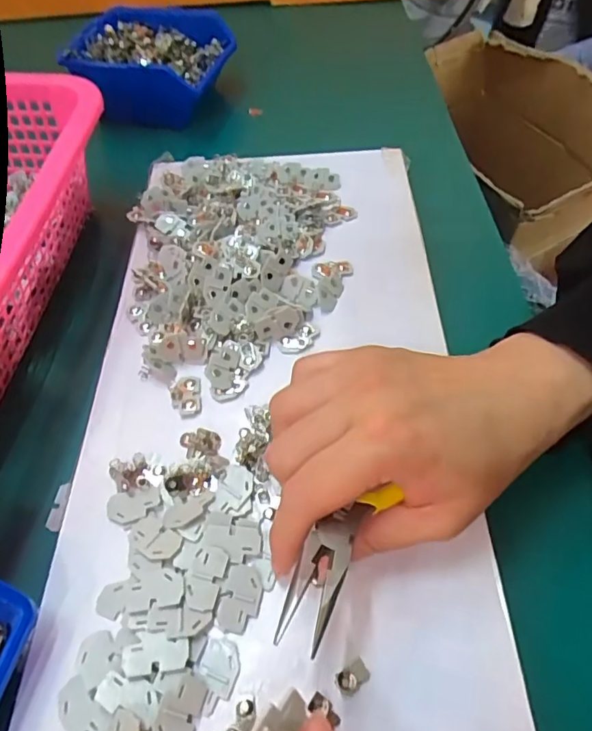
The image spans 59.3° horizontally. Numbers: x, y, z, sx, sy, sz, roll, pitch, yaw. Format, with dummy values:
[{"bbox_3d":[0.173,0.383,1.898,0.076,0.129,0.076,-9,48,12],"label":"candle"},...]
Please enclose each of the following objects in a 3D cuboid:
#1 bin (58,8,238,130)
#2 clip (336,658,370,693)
[{"bbox_3d":[-0.135,-0.291,0.507,0.127,0.064,0.115,10,56,9],"label":"bin"},{"bbox_3d":[0.023,0.124,0.209,0.013,0.004,0.008,-28,59,-17],"label":"clip"}]

